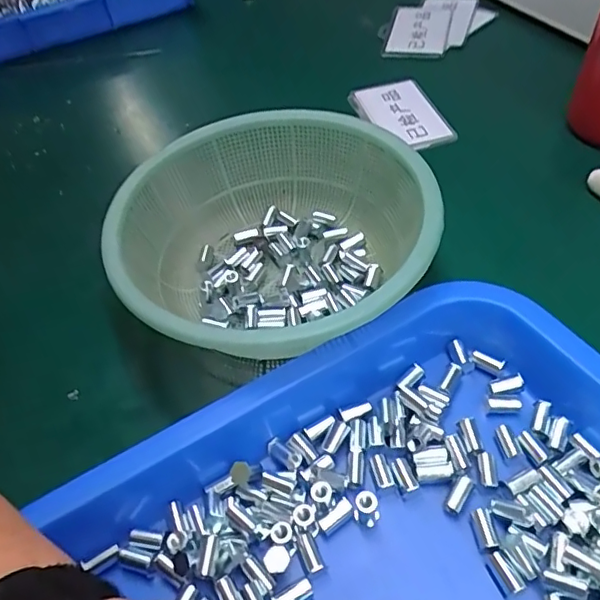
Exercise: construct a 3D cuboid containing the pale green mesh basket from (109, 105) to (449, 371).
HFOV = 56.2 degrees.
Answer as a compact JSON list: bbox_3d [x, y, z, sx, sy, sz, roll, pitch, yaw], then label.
[{"bbox_3d":[-0.017,-0.037,0.338,0.167,0.058,0.183,-8,49,-2],"label":"pale green mesh basket"}]

